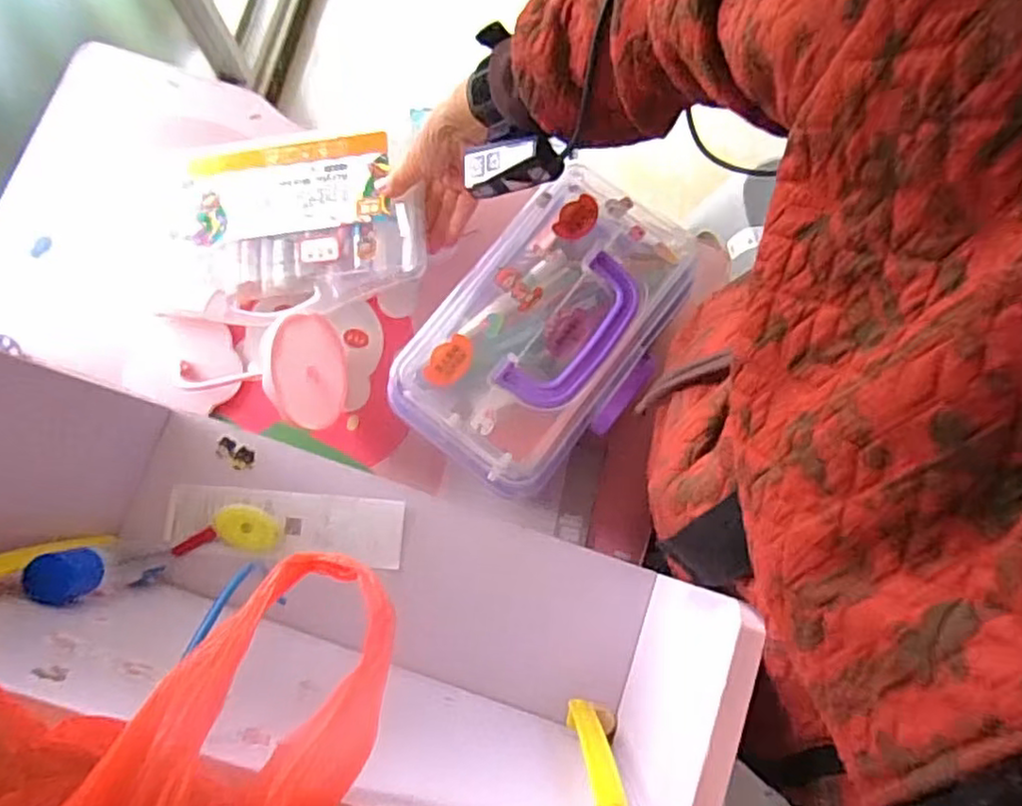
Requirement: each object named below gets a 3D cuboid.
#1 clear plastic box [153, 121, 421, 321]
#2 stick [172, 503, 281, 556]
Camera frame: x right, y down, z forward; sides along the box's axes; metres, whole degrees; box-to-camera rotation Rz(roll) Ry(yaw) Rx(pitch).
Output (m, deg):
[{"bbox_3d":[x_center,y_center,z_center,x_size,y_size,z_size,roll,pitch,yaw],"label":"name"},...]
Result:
[{"bbox_3d":[-0.193,-0.168,0.602,0.216,0.047,0.158,-6,79,-2],"label":"clear plastic box"},{"bbox_3d":[-0.201,0.089,0.472,0.070,0.012,0.032,-2,78,-2],"label":"stick"}]

